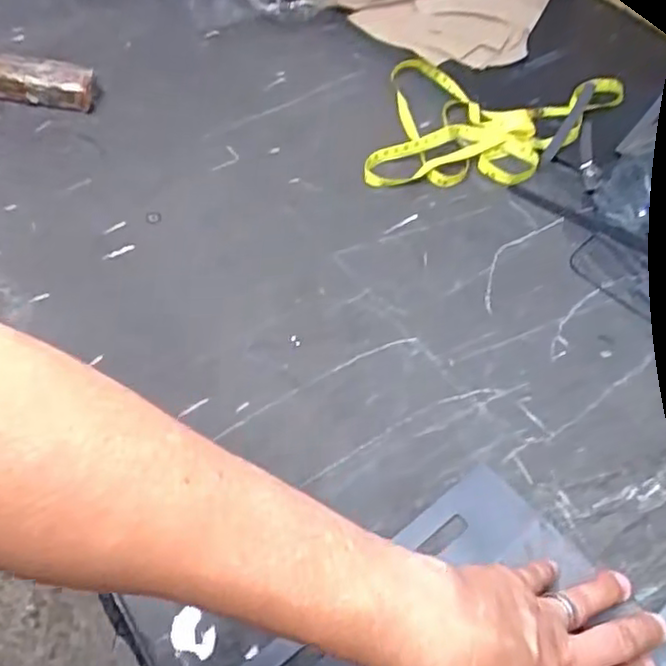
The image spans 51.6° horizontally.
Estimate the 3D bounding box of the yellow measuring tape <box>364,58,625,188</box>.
[{"bbox_3d":[0.173,-0.218,0.694,0.272,0.026,0.197,2,51,2],"label":"yellow measuring tape"}]

